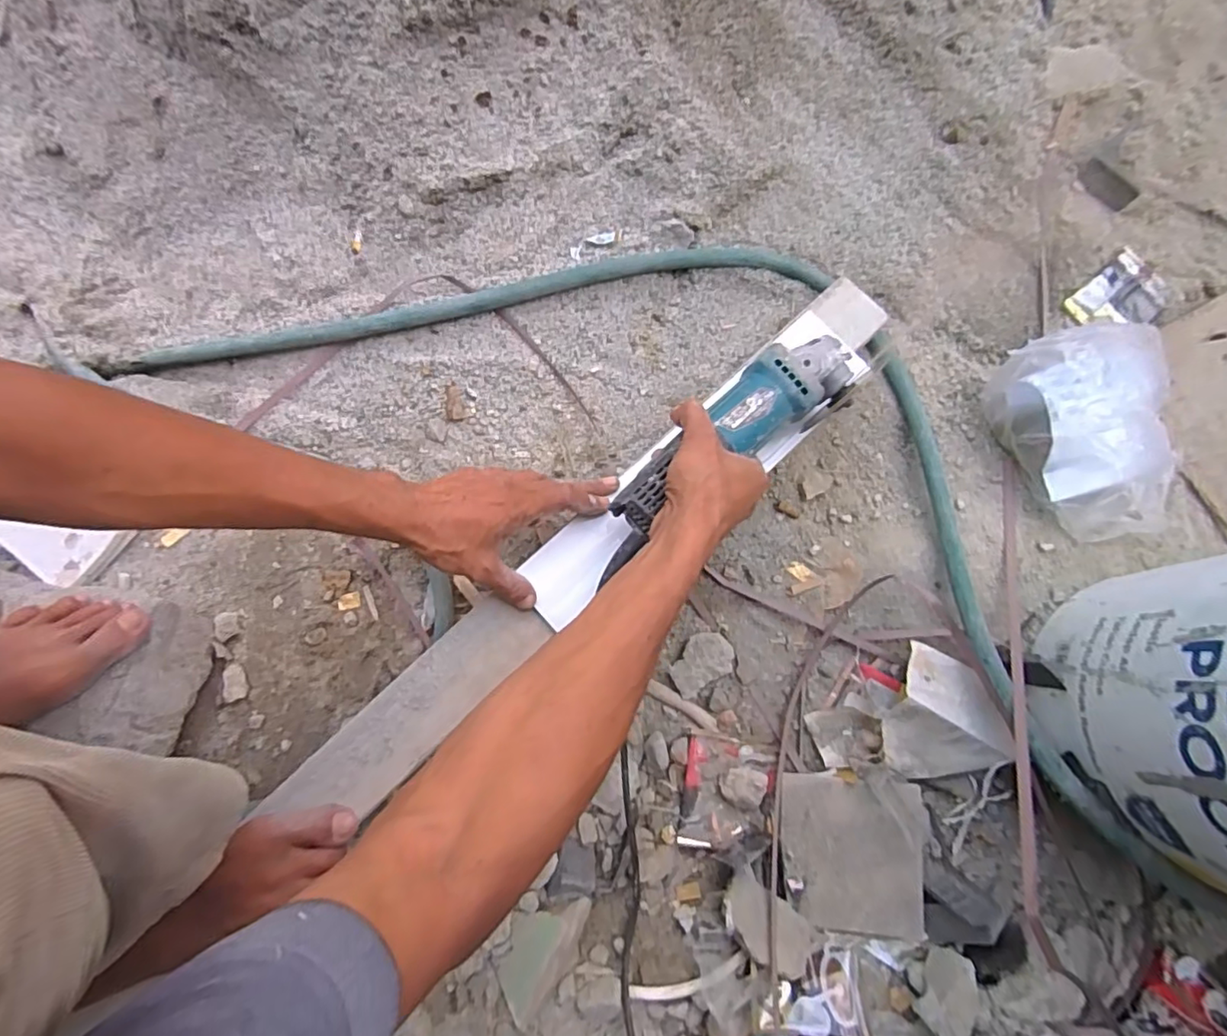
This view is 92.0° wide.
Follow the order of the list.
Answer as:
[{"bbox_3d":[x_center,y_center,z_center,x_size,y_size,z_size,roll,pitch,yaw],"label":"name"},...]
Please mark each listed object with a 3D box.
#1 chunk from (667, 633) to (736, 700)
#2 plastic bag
[{"bbox_3d":[0.090,0.148,0.606,0.068,0.016,0.048,-32,77,-6],"label":"chunk"},{"bbox_3d":[0.503,-0.088,0.611,0.163,0.093,0.209,-10,76,-1],"label":"plastic bag"}]

